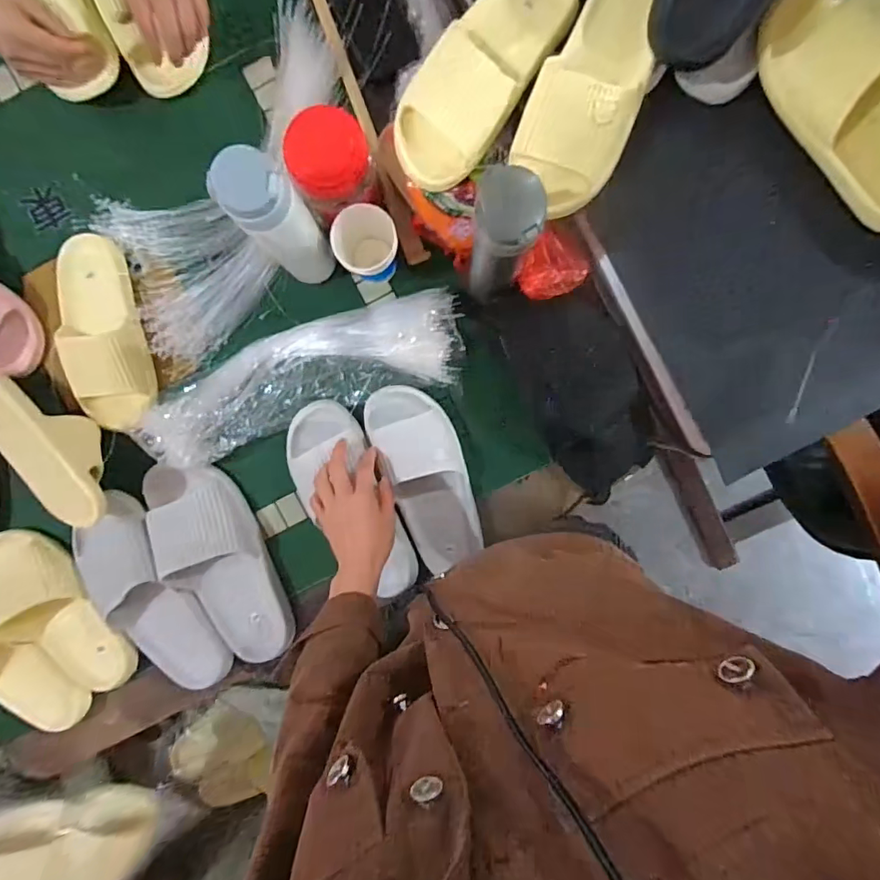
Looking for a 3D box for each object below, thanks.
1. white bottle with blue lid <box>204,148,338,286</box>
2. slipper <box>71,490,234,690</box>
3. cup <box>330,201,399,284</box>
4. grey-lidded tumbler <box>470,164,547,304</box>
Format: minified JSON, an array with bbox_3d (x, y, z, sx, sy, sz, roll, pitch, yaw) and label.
[{"bbox_3d":[-0.164,-0.227,0.523,0.062,0.199,0.065,0,94,1],"label":"white bottle with blue lid"},{"bbox_3d":[-0.353,0.195,0.612,0.089,0.054,0.256,-29,92,3],"label":"slipper"},{"bbox_3d":[-0.086,-0.230,0.589,0.072,0.082,0.070,0,94,1],"label":"cup"},{"bbox_3d":[0.064,-0.197,0.508,0.060,0.169,0.081,-1,93,1],"label":"grey-lidded tumbler"}]

